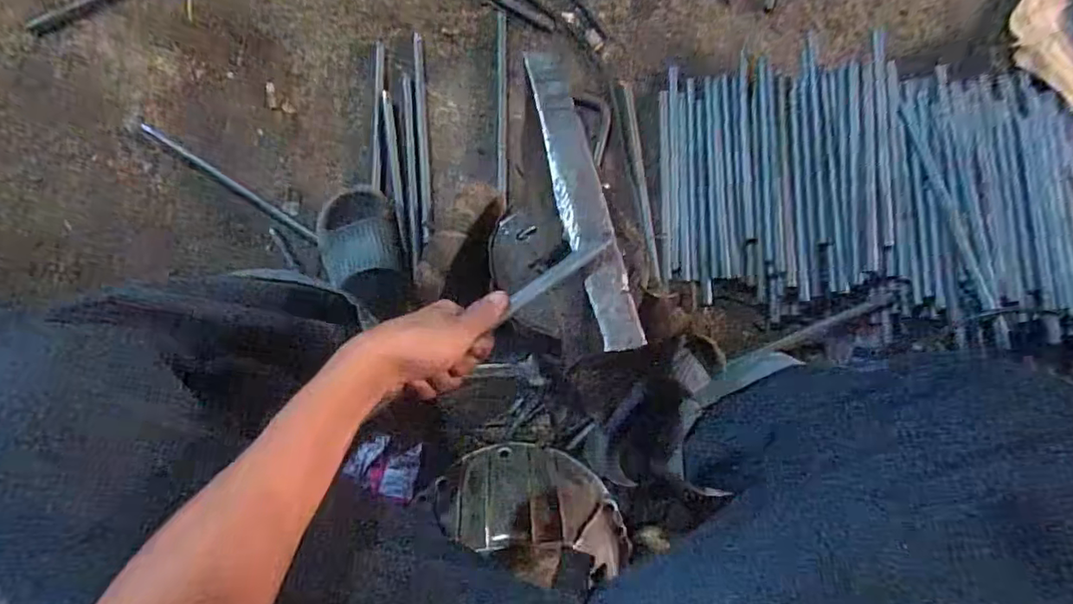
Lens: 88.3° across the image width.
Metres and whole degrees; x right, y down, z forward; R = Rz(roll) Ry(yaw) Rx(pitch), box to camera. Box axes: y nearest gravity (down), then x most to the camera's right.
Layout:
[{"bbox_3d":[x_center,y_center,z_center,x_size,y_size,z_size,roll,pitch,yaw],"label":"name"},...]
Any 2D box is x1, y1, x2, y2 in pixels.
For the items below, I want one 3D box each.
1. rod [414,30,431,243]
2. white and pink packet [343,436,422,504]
[{"bbox_3d":[-0.176,-0.266,0.857,0.012,0.011,0.311,-3,83,-7],"label":"rod"},{"bbox_3d":[-0.225,0.245,0.822,0.103,0.010,0.084,21,83,-2],"label":"white and pink packet"}]

